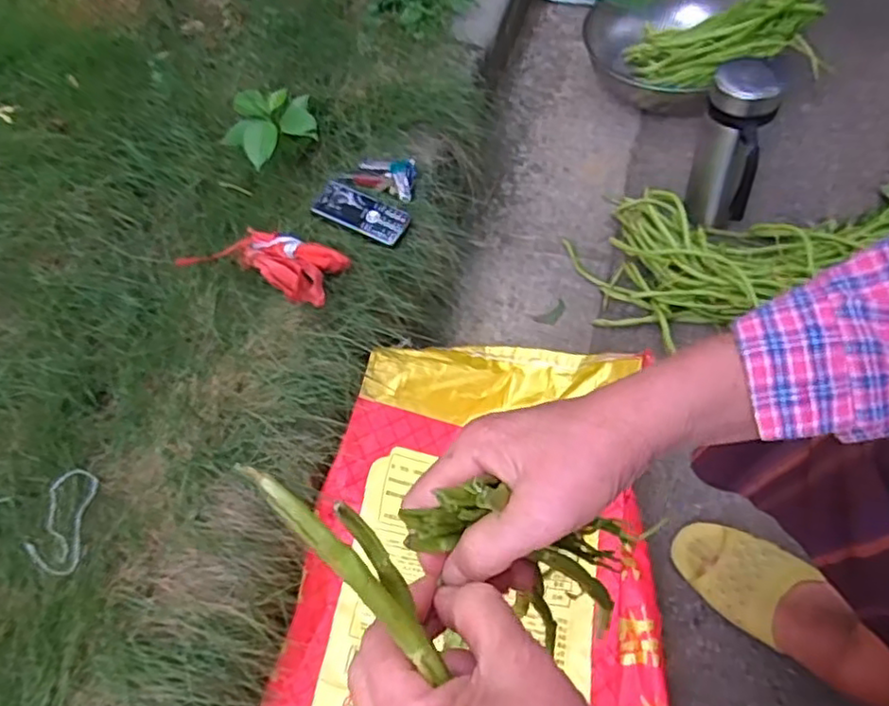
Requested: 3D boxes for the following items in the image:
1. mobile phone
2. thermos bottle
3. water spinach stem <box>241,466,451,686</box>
[{"bbox_3d":[-0.113,-0.187,0.867,0.125,0.014,0.060,22,65,21],"label":"mobile phone"},{"bbox_3d":[0.364,-0.252,0.859,0.086,0.216,0.125,18,62,13],"label":"thermos bottle"},{"bbox_3d":[-0.031,0.077,0.244,0.020,0.010,0.102,-46,105,-23],"label":"water spinach stem"}]

